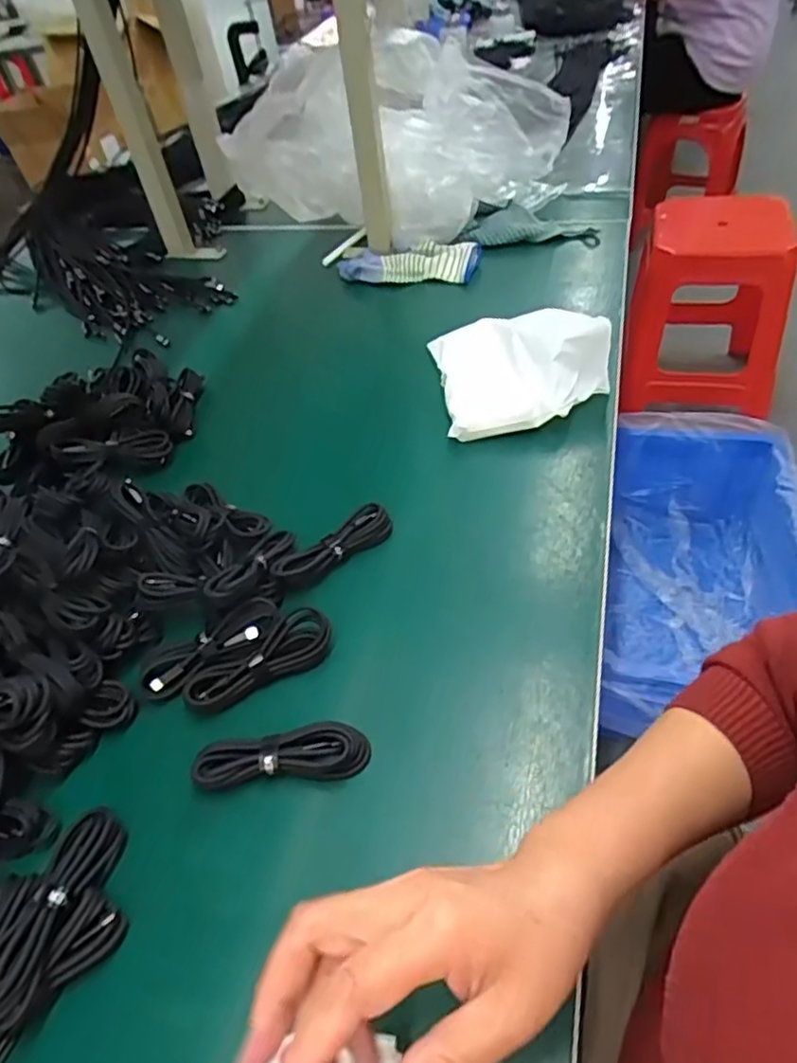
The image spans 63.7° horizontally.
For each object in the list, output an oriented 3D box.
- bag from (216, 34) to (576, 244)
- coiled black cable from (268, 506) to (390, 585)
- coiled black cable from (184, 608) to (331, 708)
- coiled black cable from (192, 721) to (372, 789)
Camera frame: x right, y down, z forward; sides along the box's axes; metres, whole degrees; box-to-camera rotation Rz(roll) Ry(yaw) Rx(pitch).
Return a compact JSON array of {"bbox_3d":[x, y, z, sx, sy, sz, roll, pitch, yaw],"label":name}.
[{"bbox_3d":[-0.007,-0.531,0.853,0.423,0.202,0.200,4,49,13],"label":"bag"},{"bbox_3d":[-0.053,0.013,0.538,0.112,0.020,0.035,-35,52,-21],"label":"coiled black cable"},{"bbox_3d":[-0.103,0.091,0.468,0.109,0.031,0.036,-21,48,-9],"label":"coiled black cable"},{"bbox_3d":[-0.076,0.148,0.423,0.110,0.017,0.032,-8,48,2],"label":"coiled black cable"}]

